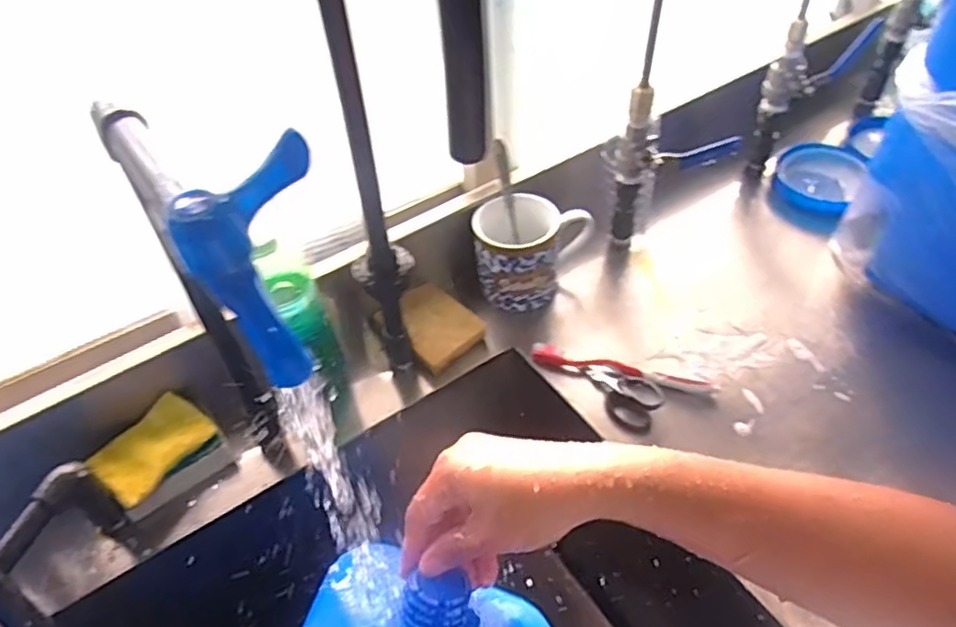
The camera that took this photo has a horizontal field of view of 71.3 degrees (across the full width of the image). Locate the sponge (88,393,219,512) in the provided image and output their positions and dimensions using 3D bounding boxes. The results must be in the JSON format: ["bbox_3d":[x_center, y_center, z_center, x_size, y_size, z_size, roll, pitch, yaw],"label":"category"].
[{"bbox_3d":[-0.297,0.124,0.612,0.071,0.026,0.096,32,57,30],"label":"sponge"}]

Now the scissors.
[{"bbox_3d":[0.129,0.076,0.662,0.104,0.019,0.053,23,52,24],"label":"scissors"}]

